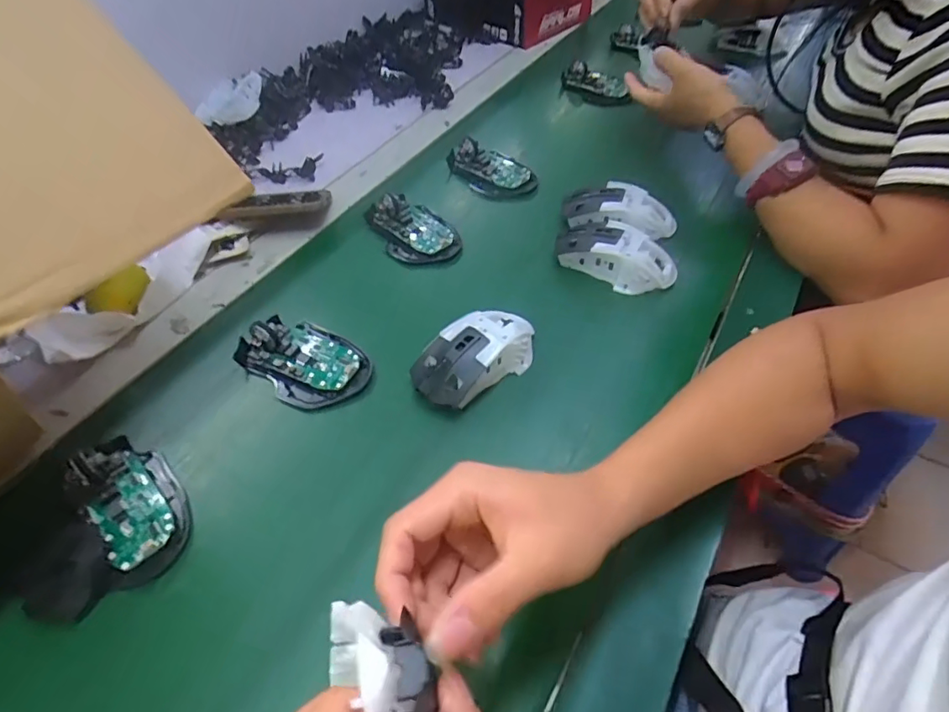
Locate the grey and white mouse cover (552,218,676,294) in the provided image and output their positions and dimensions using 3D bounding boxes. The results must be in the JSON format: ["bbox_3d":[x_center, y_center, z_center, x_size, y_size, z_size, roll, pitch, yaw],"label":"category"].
[{"bbox_3d":[0.136,-0.101,0.509,0.112,0.036,0.057,29,58,22],"label":"grey and white mouse cover"}]

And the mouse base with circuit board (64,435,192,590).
[{"bbox_3d":[-0.236,0.097,0.363,0.057,0.026,0.108,-35,59,-23],"label":"mouse base with circuit board"}]

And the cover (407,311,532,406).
[{"bbox_3d":[0.004,-0.004,0.433,0.113,0.037,0.053,-33,58,-22],"label":"cover"}]

